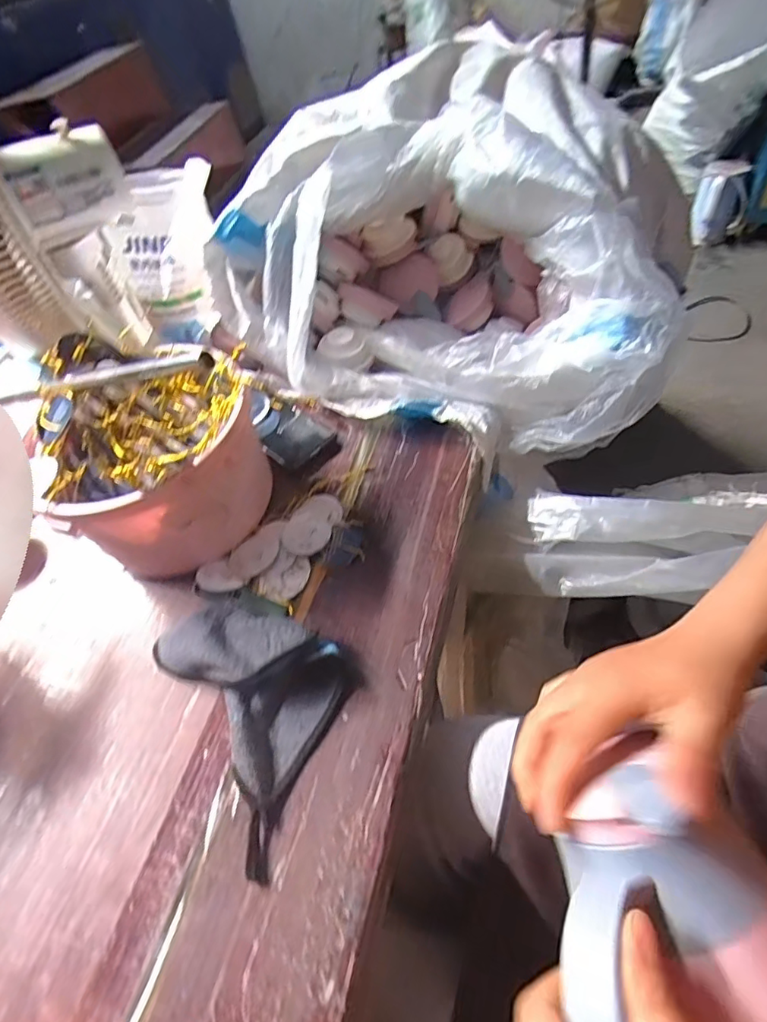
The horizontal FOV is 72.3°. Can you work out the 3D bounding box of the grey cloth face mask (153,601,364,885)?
[{"bbox_3d":[-0.094,0.146,0.425,0.136,0.039,0.205,-34,54,-14],"label":"grey cloth face mask"}]

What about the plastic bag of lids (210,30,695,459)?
[{"bbox_3d":[0.080,-0.301,0.631,0.499,0.242,0.357,15,57,22],"label":"plastic bag of lids"}]

